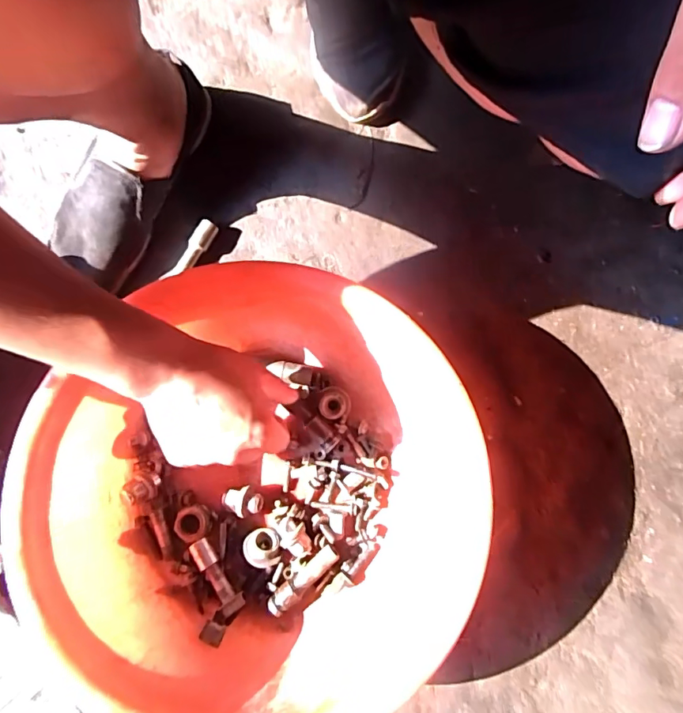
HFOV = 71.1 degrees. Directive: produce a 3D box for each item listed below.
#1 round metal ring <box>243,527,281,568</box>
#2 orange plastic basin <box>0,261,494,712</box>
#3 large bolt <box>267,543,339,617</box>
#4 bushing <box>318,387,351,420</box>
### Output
[{"bbox_3d":[-0.076,0.181,0.452,0.033,0.017,0.035,0,77,-1],"label":"round metal ring"},{"bbox_3d":[-0.067,0.118,0.417,0.346,0.124,0.339,0,77,-1],"label":"orange plastic basin"},{"bbox_3d":[-0.036,0.209,0.447,0.078,0.012,0.018,-42,81,-10],"label":"large bolt"},{"bbox_3d":[-0.007,0.047,0.480,0.032,0.013,0.032,1,100,6],"label":"bushing"}]

